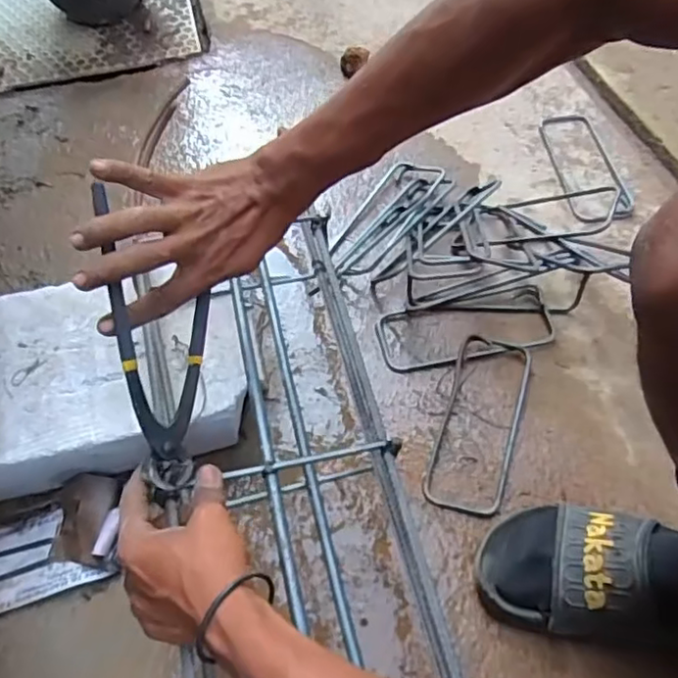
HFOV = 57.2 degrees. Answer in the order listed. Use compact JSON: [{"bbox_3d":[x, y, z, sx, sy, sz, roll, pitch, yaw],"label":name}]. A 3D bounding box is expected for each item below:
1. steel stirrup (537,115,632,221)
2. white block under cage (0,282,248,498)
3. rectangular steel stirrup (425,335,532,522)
[{"bbox_3d":[0.325,-0.229,0.823,0.081,0.011,0.188,-4,59,0],"label":"steel stirrup"},{"bbox_3d":[-0.235,0.038,0.637,0.276,0.085,0.200,-9,59,-4],"label":"white block under cage"},{"bbox_3d":[0.145,0.085,0.640,0.077,0.013,0.197,15,60,11],"label":"rectangular steel stirrup"}]

